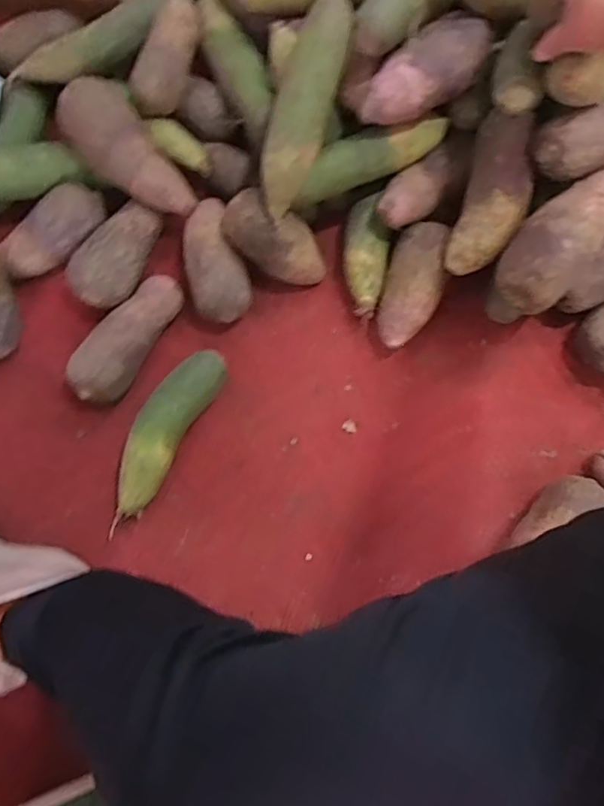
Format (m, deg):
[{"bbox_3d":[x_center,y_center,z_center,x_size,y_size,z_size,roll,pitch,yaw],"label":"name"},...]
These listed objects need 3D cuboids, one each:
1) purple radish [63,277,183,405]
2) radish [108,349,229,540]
[{"bbox_3d":[-0.201,-0.075,0.661,0.058,0.061,0.164,33,80,6],"label":"purple radish"},{"bbox_3d":[-0.157,0.036,0.641,0.057,0.060,0.216,30,80,6],"label":"radish"}]

